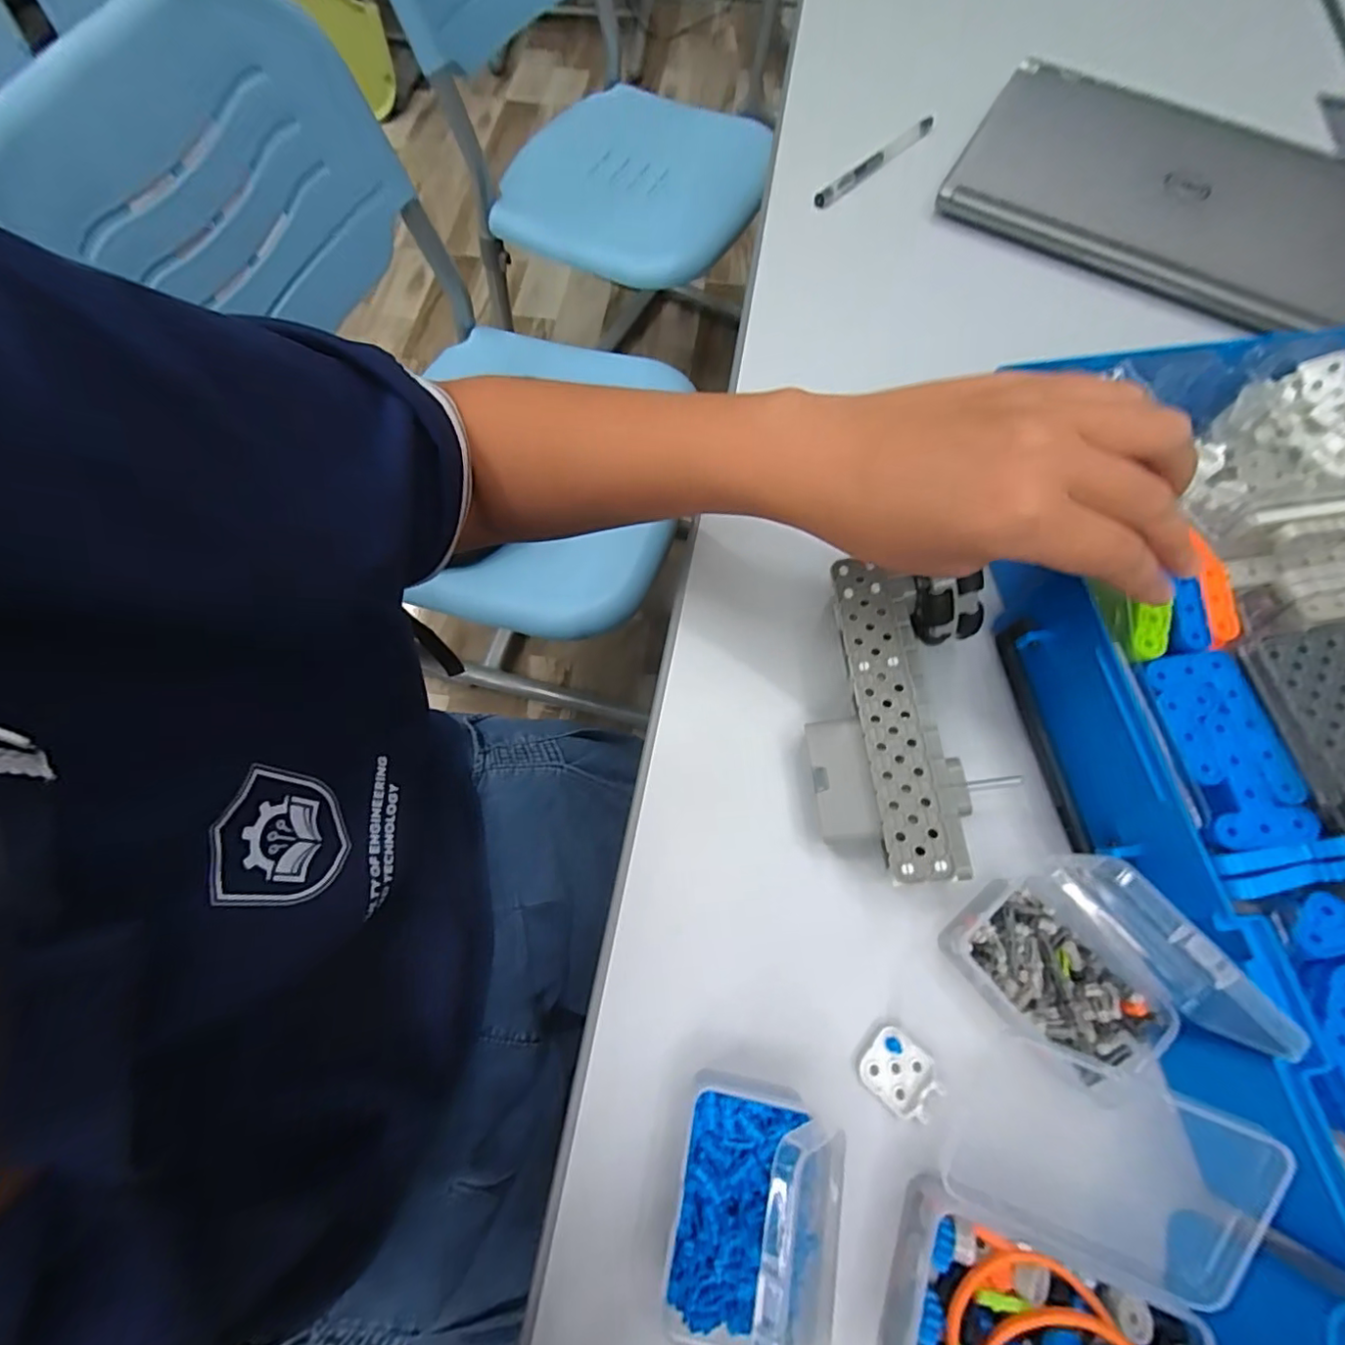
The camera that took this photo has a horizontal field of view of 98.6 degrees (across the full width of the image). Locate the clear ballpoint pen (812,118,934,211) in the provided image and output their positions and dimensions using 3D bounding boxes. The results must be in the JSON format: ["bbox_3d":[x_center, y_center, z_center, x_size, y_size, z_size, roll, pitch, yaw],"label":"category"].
[{"bbox_3d":[0.156,-0.392,0.445,0.131,0.015,0.010,-40,75,-14],"label":"clear ballpoint pen"}]

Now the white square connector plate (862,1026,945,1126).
[{"bbox_3d":[0.095,0.165,0.237,0.030,0.008,0.025,39,74,12],"label":"white square connector plate"}]

